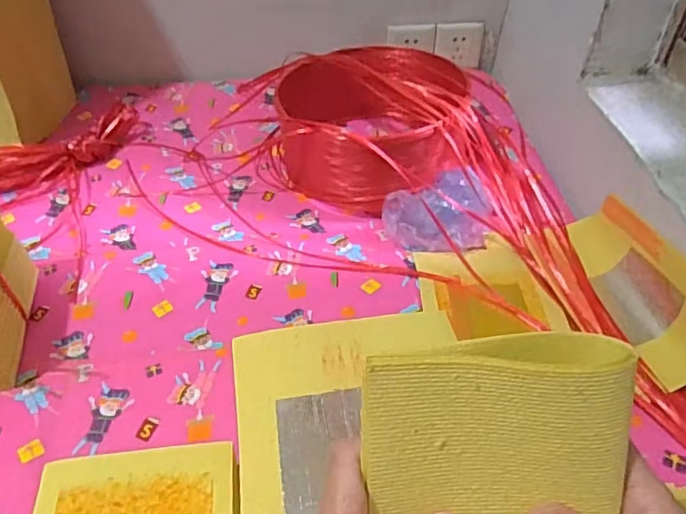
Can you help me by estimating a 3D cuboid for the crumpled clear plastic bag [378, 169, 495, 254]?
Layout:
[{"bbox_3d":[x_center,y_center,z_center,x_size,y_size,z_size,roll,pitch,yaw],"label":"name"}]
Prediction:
[{"bbox_3d":[0.120,-0.056,0.734,0.134,0.089,0.075,2,45,0],"label":"crumpled clear plastic bag"}]

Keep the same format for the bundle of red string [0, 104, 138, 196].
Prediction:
[{"bbox_3d":[-0.494,-0.136,0.832,0.388,0.047,0.135,-14,47,-15],"label":"bundle of red string"}]

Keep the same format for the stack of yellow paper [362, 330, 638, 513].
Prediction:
[{"bbox_3d":[0.063,0.114,0.247,0.104,0.162,0.029,-2,14,0],"label":"stack of yellow paper"}]

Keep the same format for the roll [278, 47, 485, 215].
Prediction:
[{"bbox_3d":[0.045,-0.185,0.825,0.247,0.147,0.261,1,45,-1],"label":"roll"}]

